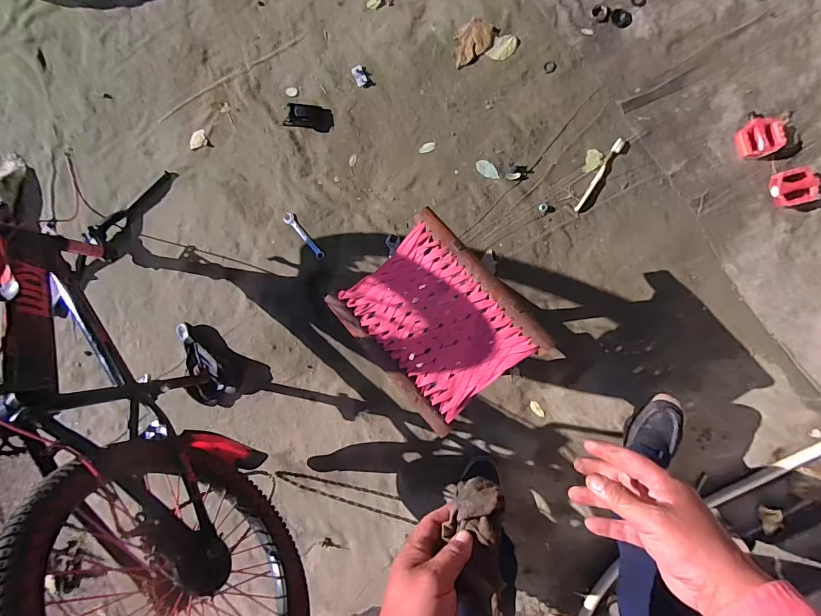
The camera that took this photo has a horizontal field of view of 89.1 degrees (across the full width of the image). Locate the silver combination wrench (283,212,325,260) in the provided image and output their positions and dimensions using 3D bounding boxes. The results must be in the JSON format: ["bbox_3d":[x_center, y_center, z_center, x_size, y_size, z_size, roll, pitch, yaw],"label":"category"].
[{"bbox_3d":[-0.273,-0.182,1.064,0.028,0.006,0.145,-38,87,8],"label":"silver combination wrench"}]

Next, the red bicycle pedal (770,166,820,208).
[{"bbox_3d":[0.807,-0.254,0.874,0.076,0.028,0.073,-15,91,8],"label":"red bicycle pedal"}]

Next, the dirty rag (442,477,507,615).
[{"bbox_3d":[0.071,0.242,0.413,0.056,0.025,0.132,-9,80,8],"label":"dirty rag"}]

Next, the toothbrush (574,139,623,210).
[{"bbox_3d":[0.428,-0.303,0.950,0.018,0.012,0.179,33,97,5],"label":"toothbrush"}]

